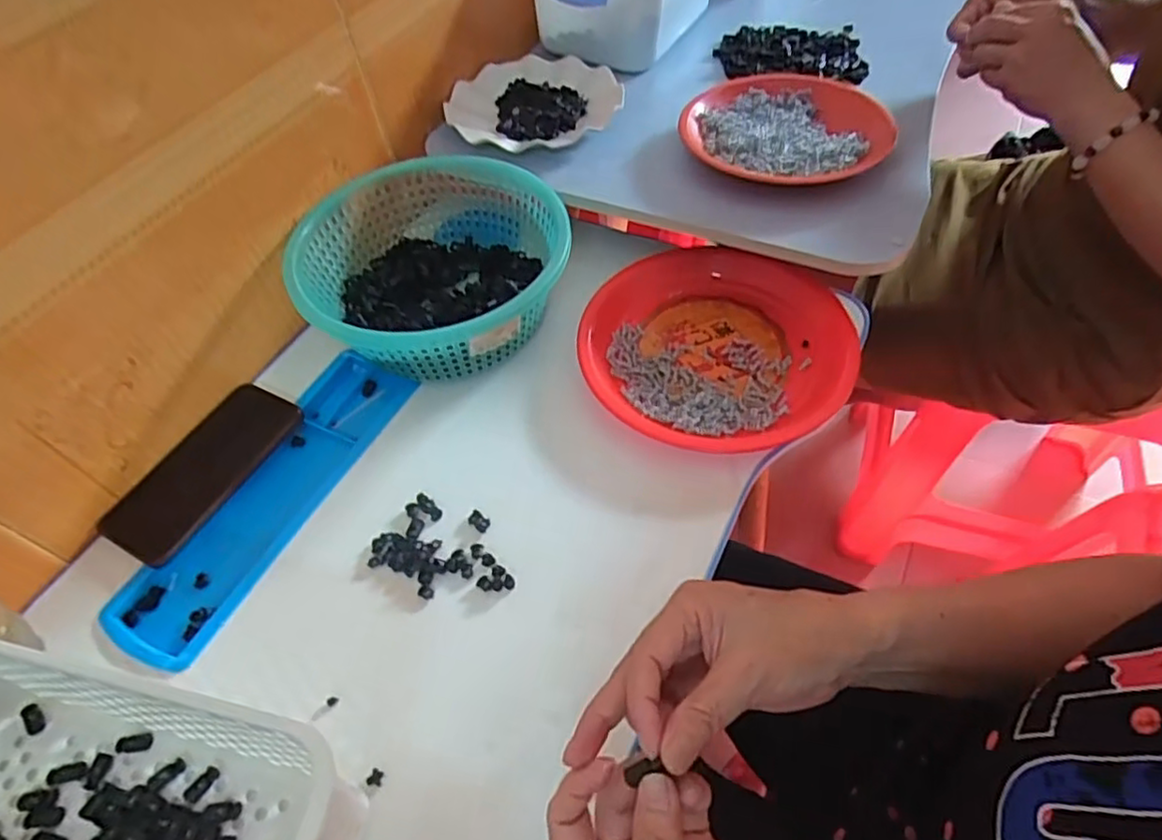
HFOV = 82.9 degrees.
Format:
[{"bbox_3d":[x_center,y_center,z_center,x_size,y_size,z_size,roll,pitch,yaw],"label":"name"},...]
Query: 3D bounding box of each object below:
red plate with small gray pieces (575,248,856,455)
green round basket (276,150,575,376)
[{"bbox_3d":[0.113,-0.063,0.561,0.218,0.023,0.216,-3,54,4],"label":"red plate with small gray pieces"},{"bbox_3d":[-0.125,-0.136,0.590,0.218,0.086,0.234,-3,54,4],"label":"green round basket"}]

